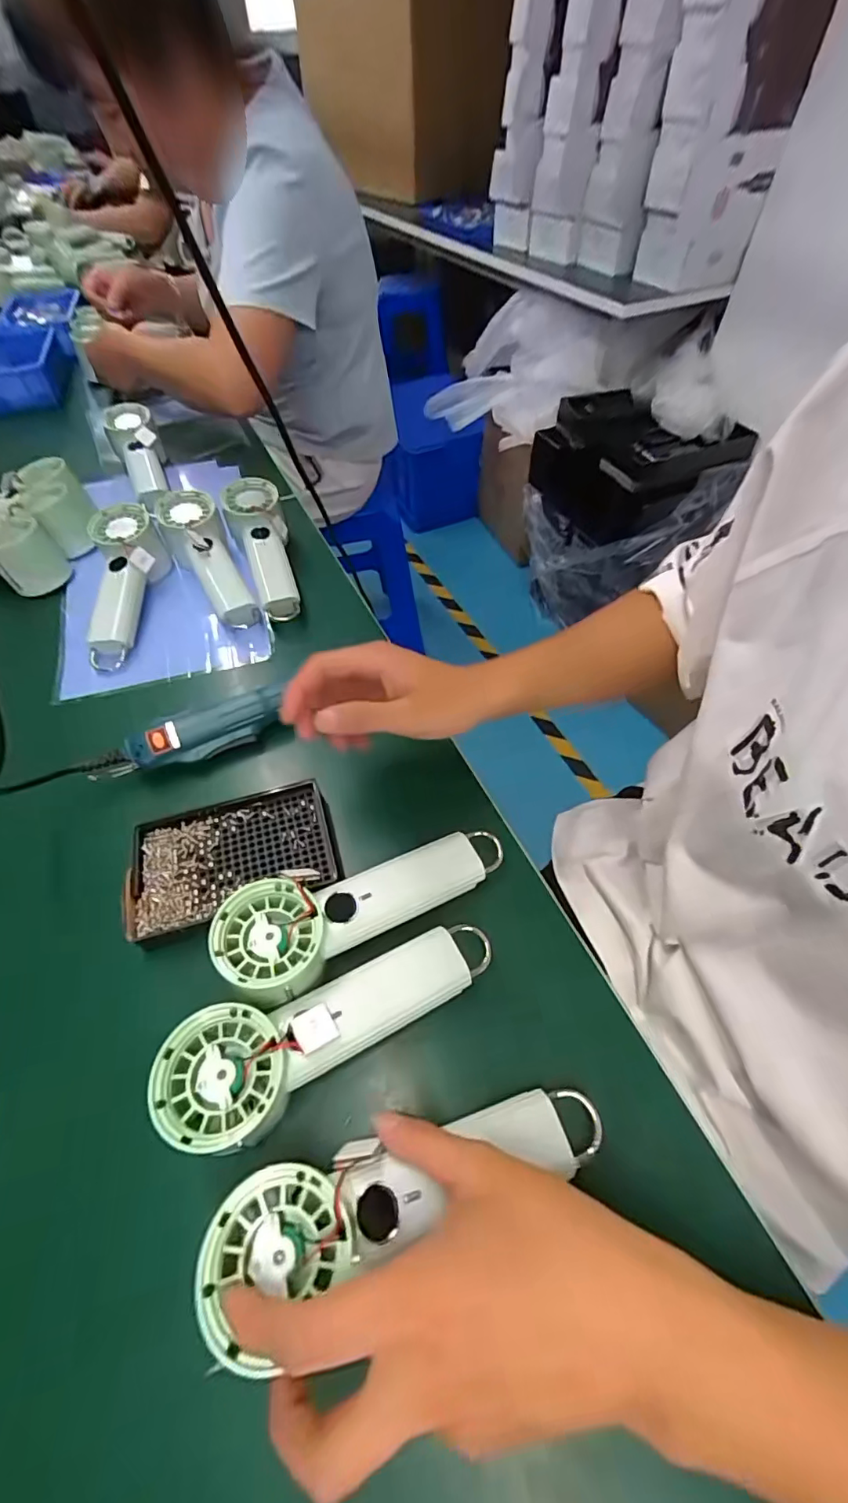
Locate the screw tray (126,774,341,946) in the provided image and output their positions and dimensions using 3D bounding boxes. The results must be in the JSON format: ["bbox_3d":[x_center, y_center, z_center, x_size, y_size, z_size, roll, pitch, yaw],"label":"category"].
[{"bbox_3d":[-0.141,0.076,0.374,0.143,0.012,0.089,-15,56,-9],"label":"screw tray"}]

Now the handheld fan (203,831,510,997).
[{"bbox_3d":[-0.035,0.099,0.332,0.190,0.030,0.069,-14,55,-24],"label":"handheld fan"}]

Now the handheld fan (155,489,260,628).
[{"bbox_3d":[-0.235,-0.206,0.569,0.063,0.057,0.192,-28,77,-17],"label":"handheld fan"}]

